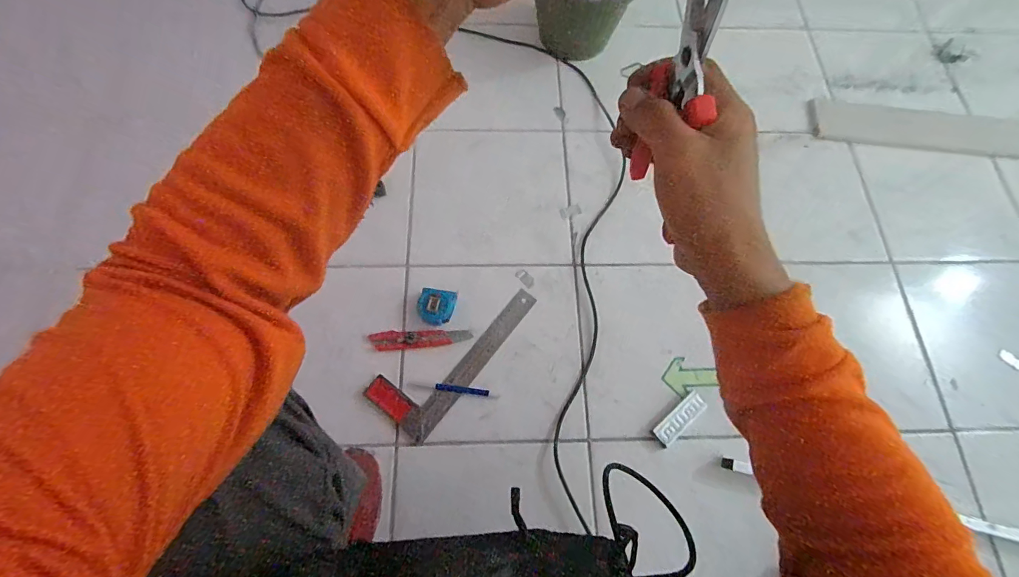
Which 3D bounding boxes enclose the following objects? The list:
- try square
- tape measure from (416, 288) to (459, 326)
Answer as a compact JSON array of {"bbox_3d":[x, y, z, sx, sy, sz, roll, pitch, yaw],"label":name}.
[{"bbox_3d":[-0.091,0.096,0.718,0.118,0.012,0.299,37,73,11],"label":"try square"},{"bbox_3d":[-0.124,0.030,0.729,0.059,0.032,0.058,15,70,4],"label":"tape measure"}]

